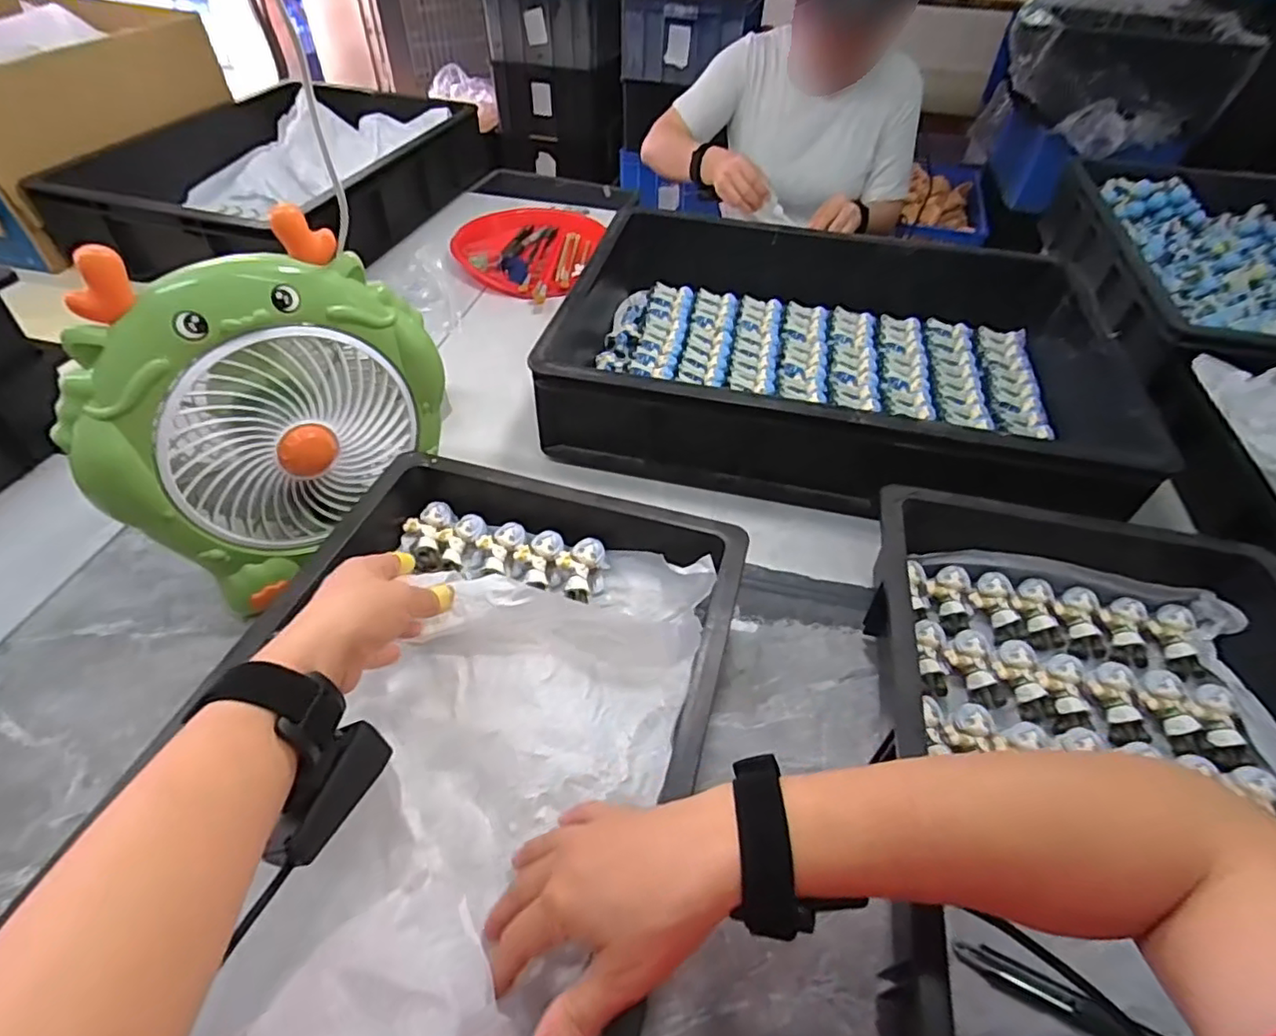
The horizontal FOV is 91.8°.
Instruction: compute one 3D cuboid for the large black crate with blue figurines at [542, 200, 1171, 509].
[{"bbox_3d":[0.205,-0.179,0.709,0.562,0.124,0.405,11,48,8],"label":"large black crate with blue figurines"}]

